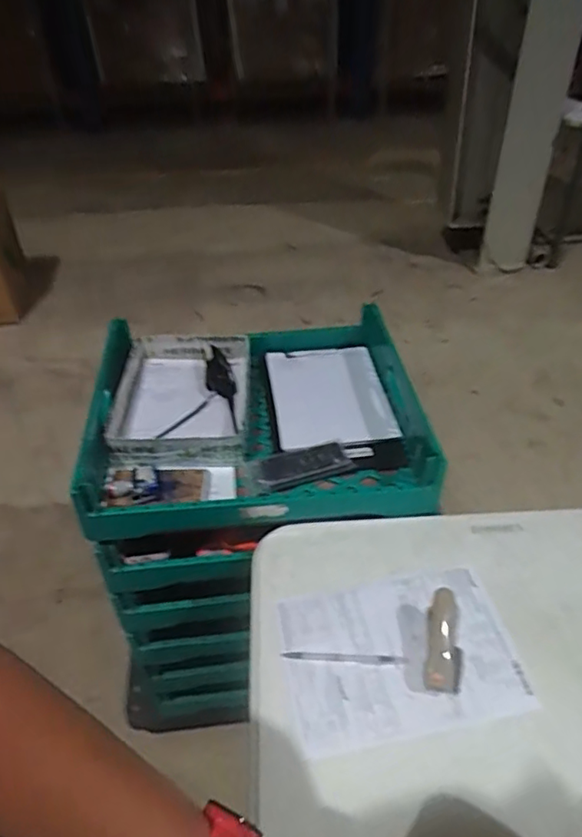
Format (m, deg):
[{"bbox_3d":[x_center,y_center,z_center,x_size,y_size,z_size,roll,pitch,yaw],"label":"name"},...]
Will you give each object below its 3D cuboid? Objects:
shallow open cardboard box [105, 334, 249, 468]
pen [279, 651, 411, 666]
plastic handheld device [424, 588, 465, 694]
[{"bbox_3d":[-0.200,-0.046,1.090,0.237,0.059,0.340,-2,41,-1],"label":"shallow open cardboard box"},{"bbox_3d":[0.069,0.306,0.743,0.157,0.007,0.014,2,41,3],"label":"pen"},{"bbox_3d":[0.195,0.280,0.729,0.048,0.053,0.115,8,42,11],"label":"plastic handheld device"}]

